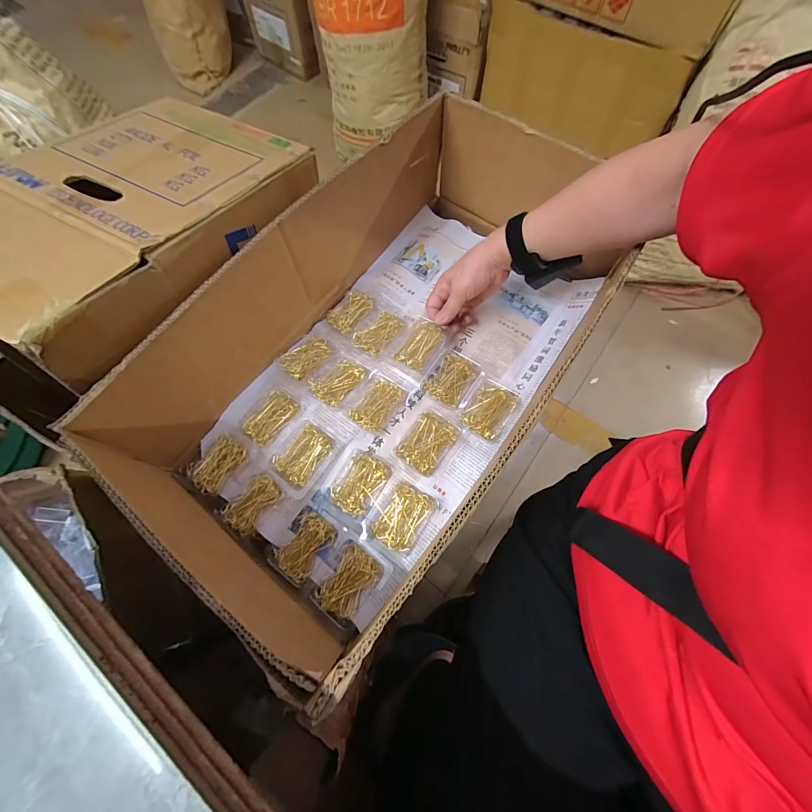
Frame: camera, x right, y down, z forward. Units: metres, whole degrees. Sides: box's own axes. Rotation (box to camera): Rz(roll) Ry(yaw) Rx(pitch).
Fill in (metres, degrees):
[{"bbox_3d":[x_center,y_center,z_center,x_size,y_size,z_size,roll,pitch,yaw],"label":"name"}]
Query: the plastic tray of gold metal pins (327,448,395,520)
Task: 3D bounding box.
[{"bbox_3d":[-0.060,0.094,0.443,0.062,0.013,0.077,30,71,12],"label":"plastic tray of gold metal pins"}]

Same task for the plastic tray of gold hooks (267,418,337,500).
[{"bbox_3d":[-0.131,0.063,0.449,0.067,0.022,0.084,31,72,13],"label":"plastic tray of gold hooks"}]

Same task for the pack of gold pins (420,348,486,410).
[{"bbox_3d":[0.062,-0.037,0.485,0.066,0.013,0.074,29,71,12],"label":"pack of gold pins"}]

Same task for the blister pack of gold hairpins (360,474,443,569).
[{"bbox_3d":[-0.005,0.133,0.426,0.067,0.014,0.087,28,71,12],"label":"blister pack of gold hairpins"}]

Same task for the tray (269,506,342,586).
[{"bbox_3d":[-0.121,0.162,0.424,0.055,0.027,0.079,33,72,14],"label":"tray"}]

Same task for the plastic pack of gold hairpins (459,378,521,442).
[{"bbox_3d":[0.108,0.003,0.461,0.058,0.020,0.080,31,72,13],"label":"plastic pack of gold hairpins"}]

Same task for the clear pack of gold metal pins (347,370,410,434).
[{"bbox_3d":[-0.037,-0.006,0.474,0.061,0.015,0.080,28,71,12],"label":"clear pack of gold metal pins"}]

